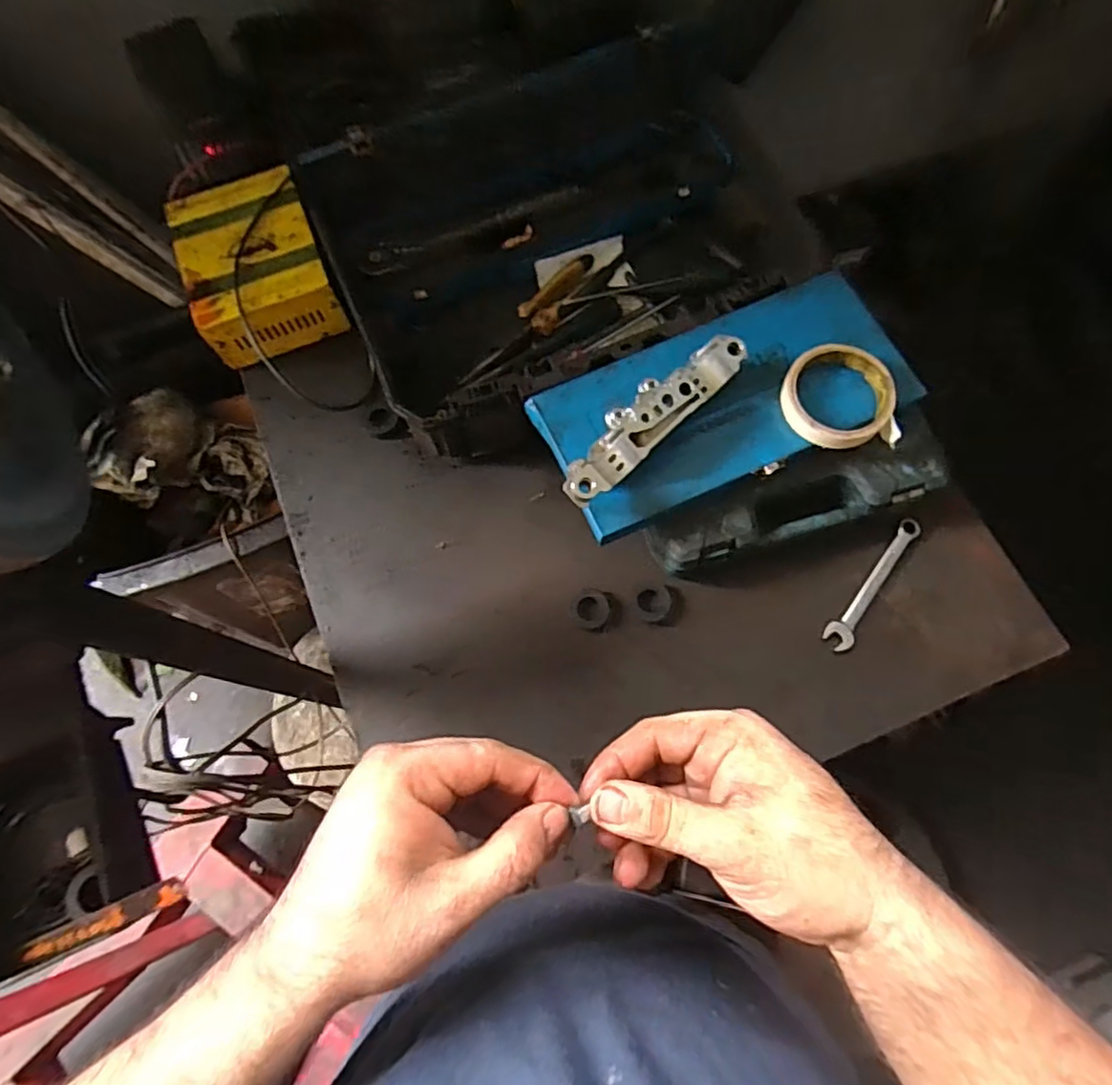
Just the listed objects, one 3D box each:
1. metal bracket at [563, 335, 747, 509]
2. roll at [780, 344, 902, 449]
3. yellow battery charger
[{"bbox_3d":[0.078,-0.105,0.532,0.183,0.029,0.047,-42,75,-11],"label":"metal bracket"},{"bbox_3d":[0.241,-0.124,0.548,0.090,0.019,0.095,-1,72,2],"label":"roll"},{"bbox_3d":[-0.320,-0.295,0.683,0.138,0.067,0.199,-23,72,-6],"label":"yellow battery charger"}]

